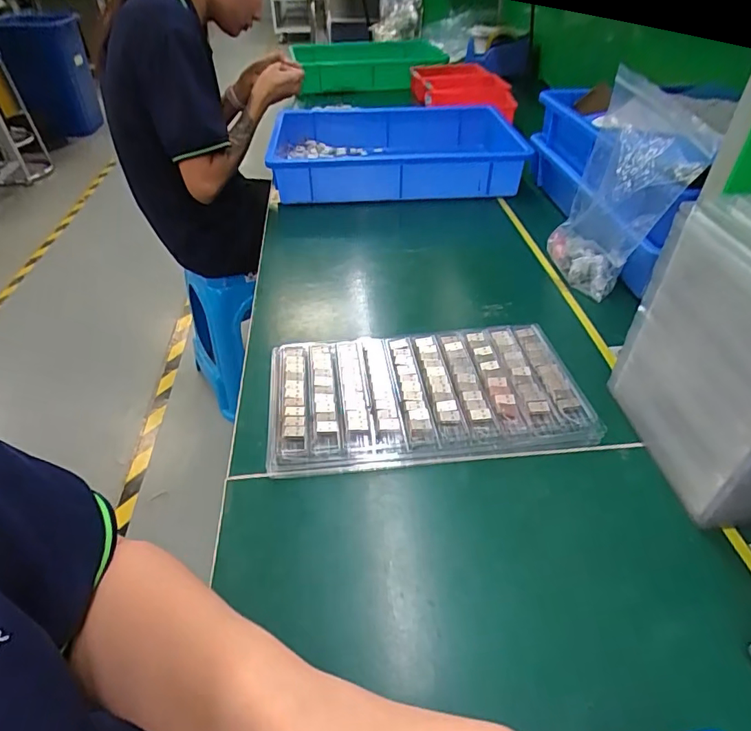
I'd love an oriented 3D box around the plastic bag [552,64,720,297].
[{"bbox_3d":[0.279,-0.191,0.584,0.064,0.220,0.170,-5,40,-4],"label":"plastic bag"}]

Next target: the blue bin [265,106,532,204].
[{"bbox_3d":[0.024,-0.384,0.921,0.408,0.095,0.310,-4,40,-2],"label":"blue bin"}]

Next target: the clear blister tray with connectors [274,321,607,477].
[{"bbox_3d":[0.046,0.025,0.489,0.291,0.027,0.157,-4,40,-3],"label":"clear blister tray with connectors"}]

